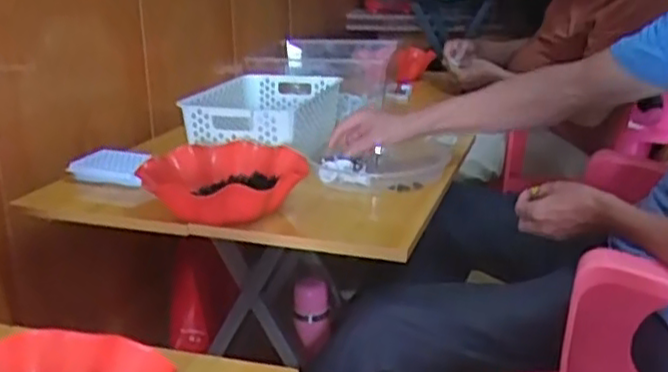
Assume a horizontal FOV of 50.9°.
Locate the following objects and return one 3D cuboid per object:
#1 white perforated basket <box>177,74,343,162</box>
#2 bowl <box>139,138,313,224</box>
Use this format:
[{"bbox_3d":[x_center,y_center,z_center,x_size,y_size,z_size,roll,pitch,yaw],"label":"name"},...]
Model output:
[{"bbox_3d":[-0.115,-0.128,1.198,0.224,0.078,0.307,2,19,5],"label":"white perforated basket"},{"bbox_3d":[-0.151,0.008,0.957,0.208,0.084,0.200,-2,19,-8],"label":"bowl"}]

